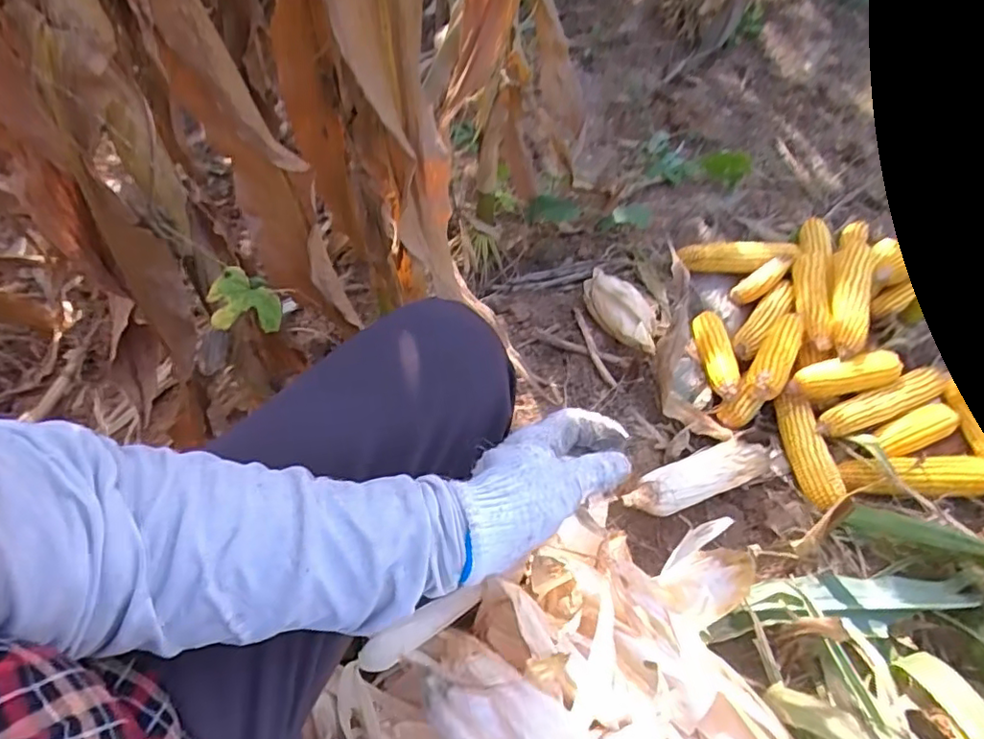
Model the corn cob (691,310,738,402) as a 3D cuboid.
[{"bbox_3d":[0.369,-0.028,0.992,0.048,0.038,0.166,-4,55,-4],"label":"corn cob"}]

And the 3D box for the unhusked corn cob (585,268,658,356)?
[{"bbox_3d":[0.217,-0.104,1.015,0.077,0.058,0.229,-15,44,-12],"label":"unhusked corn cob"}]

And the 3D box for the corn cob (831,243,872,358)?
[{"bbox_3d":[0.576,-0.121,0.980,0.050,0.047,0.239,18,56,11],"label":"corn cob"}]

